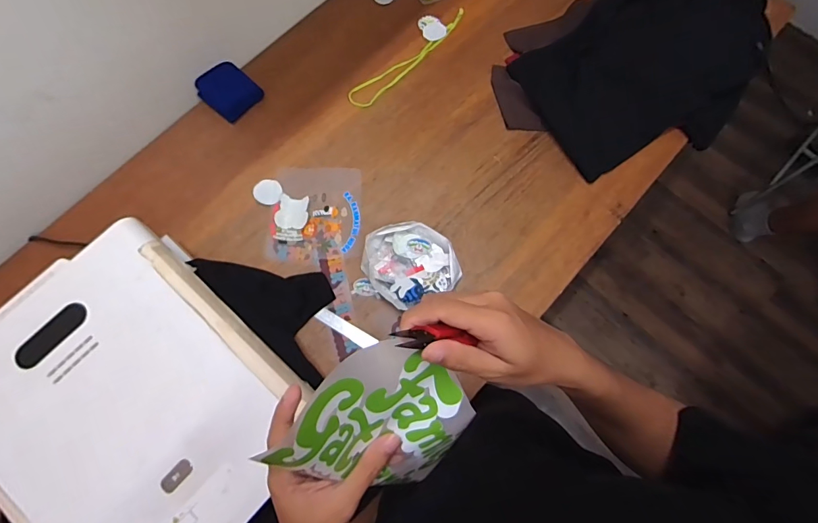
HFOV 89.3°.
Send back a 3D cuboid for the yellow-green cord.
[{"bbox_3d":[0.004,-0.496,1.002,0.059,0.005,0.376,44,78,10],"label":"yellow-green cord"}]

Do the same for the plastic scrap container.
[{"bbox_3d":[0.002,0.006,0.844,0.177,0.042,0.170,-22,76,-7],"label":"plastic scrap container"}]

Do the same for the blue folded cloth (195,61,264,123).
[{"bbox_3d":[-0.414,-0.395,0.952,0.119,0.041,0.111,41,78,10],"label":"blue folded cloth"}]

